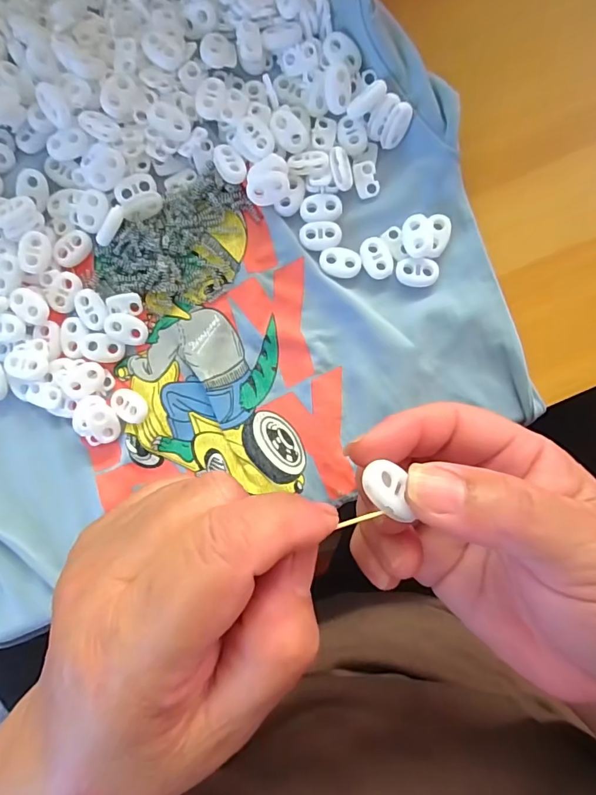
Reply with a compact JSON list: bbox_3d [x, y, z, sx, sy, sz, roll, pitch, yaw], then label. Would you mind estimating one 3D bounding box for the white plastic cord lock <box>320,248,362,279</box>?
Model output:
[{"bbox_3d":[0.023,-0.072,0.239,0.022,0.004,0.015,10,89,2],"label":"white plastic cord lock"}]

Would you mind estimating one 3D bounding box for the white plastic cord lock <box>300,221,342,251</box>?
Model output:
[{"bbox_3d":[0.012,-0.087,0.239,0.022,0.004,0.015,-4,88,2],"label":"white plastic cord lock"}]

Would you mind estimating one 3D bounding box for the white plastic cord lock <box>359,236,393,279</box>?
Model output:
[{"bbox_3d":[0.042,-0.074,0.239,0.015,0.004,0.022,-24,88,1],"label":"white plastic cord lock"}]

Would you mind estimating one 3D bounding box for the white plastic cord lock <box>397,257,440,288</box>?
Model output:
[{"bbox_3d":[0.064,-0.066,0.237,0.022,0.004,0.014,-1,88,2],"label":"white plastic cord lock"}]

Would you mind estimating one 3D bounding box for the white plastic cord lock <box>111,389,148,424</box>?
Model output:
[{"bbox_3d":[-0.090,0.004,0.239,0.021,0.007,0.015,34,90,3],"label":"white plastic cord lock"}]

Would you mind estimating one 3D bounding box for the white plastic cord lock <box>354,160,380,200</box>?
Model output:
[{"bbox_3d":[0.037,-0.118,0.240,0.013,0.004,0.019,-13,88,2],"label":"white plastic cord lock"}]

